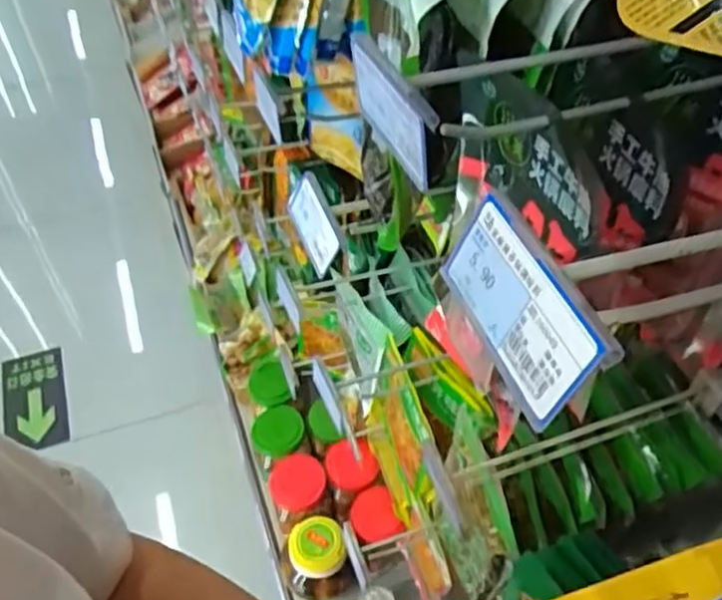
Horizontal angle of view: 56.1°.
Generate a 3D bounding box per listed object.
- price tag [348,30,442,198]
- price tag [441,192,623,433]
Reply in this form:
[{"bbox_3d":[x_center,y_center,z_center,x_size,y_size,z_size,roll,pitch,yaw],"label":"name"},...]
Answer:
[{"bbox_3d":[0.013,-0.093,0.329,0.008,0.045,0.081,-18,52,-15],"label":"price tag"},{"bbox_3d":[0.055,0.003,0.238,0.005,0.044,0.079,4,41,-29],"label":"price tag"}]

